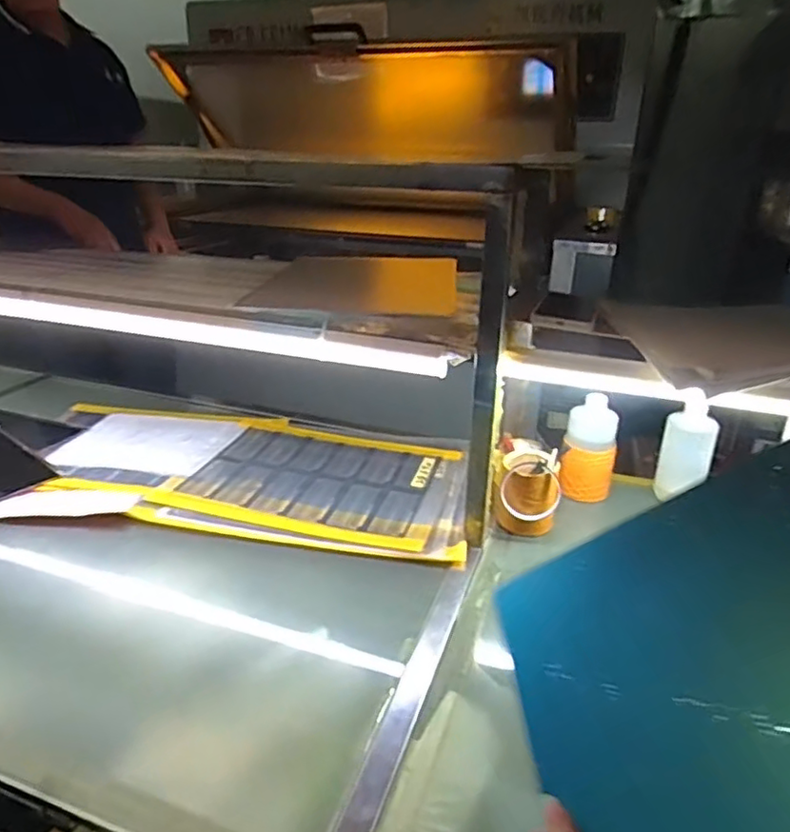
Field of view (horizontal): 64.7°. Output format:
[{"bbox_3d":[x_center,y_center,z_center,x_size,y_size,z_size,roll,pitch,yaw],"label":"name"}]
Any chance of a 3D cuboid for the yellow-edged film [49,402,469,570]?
[{"bbox_3d":[-0.256,0.096,1.083,0.786,0.046,0.372,7,24,12],"label":"yellow-edged film"}]

